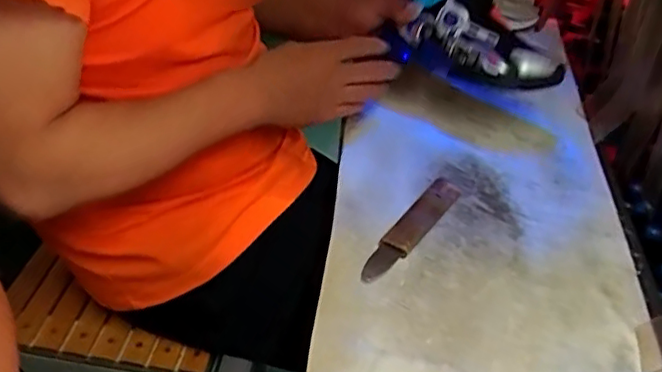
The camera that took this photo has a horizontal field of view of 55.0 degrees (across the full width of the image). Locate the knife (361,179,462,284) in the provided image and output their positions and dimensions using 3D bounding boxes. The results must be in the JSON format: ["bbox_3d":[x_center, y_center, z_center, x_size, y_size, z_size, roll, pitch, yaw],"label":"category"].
[{"bbox_3d":[0.077,0.040,0.604,0.030,0.018,0.164,26,43,25],"label":"knife"}]

